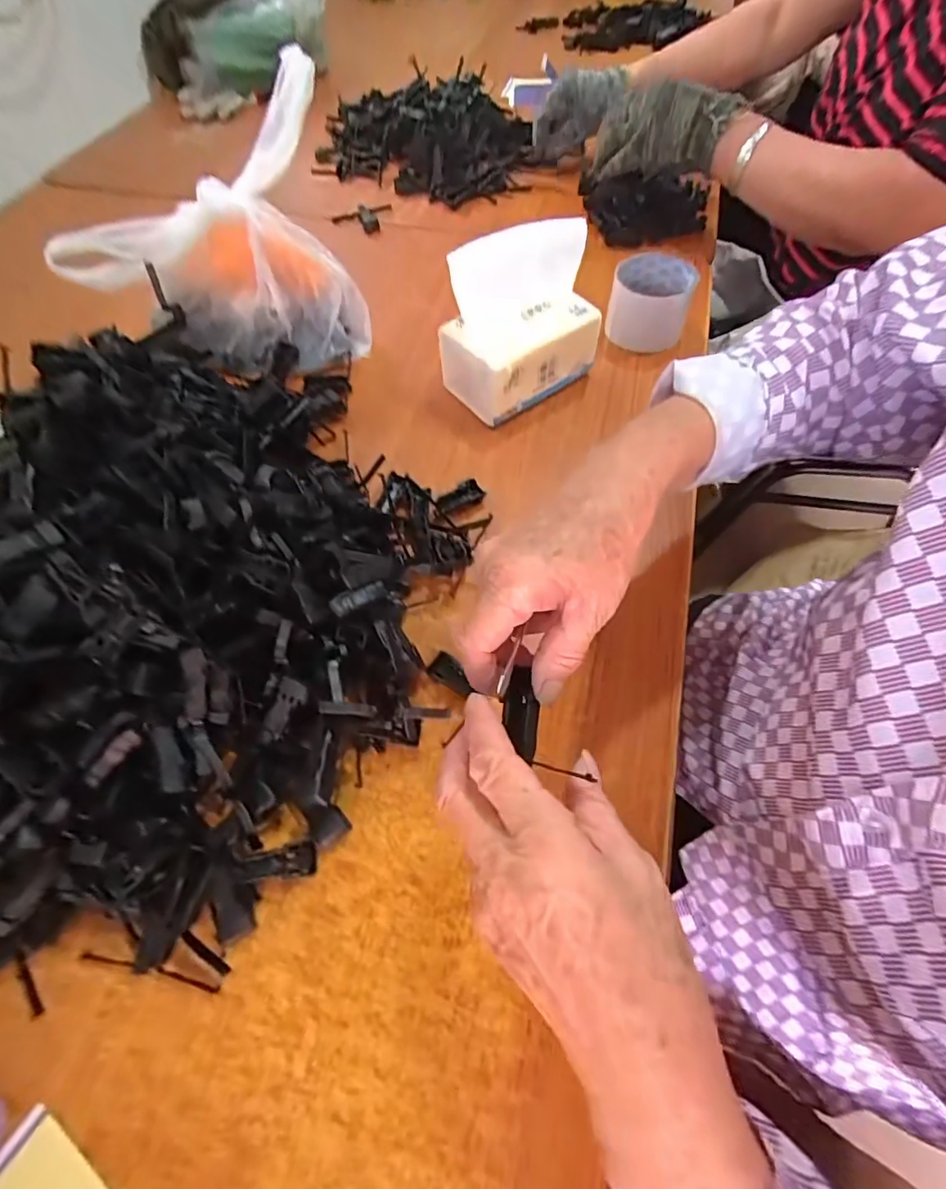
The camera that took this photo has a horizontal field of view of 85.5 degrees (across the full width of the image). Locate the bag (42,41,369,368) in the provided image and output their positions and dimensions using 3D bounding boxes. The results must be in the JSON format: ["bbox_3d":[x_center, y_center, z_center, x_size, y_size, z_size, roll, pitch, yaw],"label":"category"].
[{"bbox_3d":[-0.247,-0.360,0.518,0.250,0.194,0.165,-2,60,-1],"label":"bag"}]

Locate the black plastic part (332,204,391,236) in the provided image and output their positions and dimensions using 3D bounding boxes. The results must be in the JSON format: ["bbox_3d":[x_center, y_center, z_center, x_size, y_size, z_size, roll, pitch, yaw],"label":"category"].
[{"bbox_3d":[-0.161,-0.535,0.723,0.074,0.013,0.090,5,60,3],"label":"black plastic part"}]

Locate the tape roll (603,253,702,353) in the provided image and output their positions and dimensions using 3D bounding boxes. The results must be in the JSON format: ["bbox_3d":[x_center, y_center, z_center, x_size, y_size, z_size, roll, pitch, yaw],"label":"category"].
[{"bbox_3d":[0.193,-0.322,0.566,0.082,0.069,0.085,0,60,0],"label":"tape roll"}]

